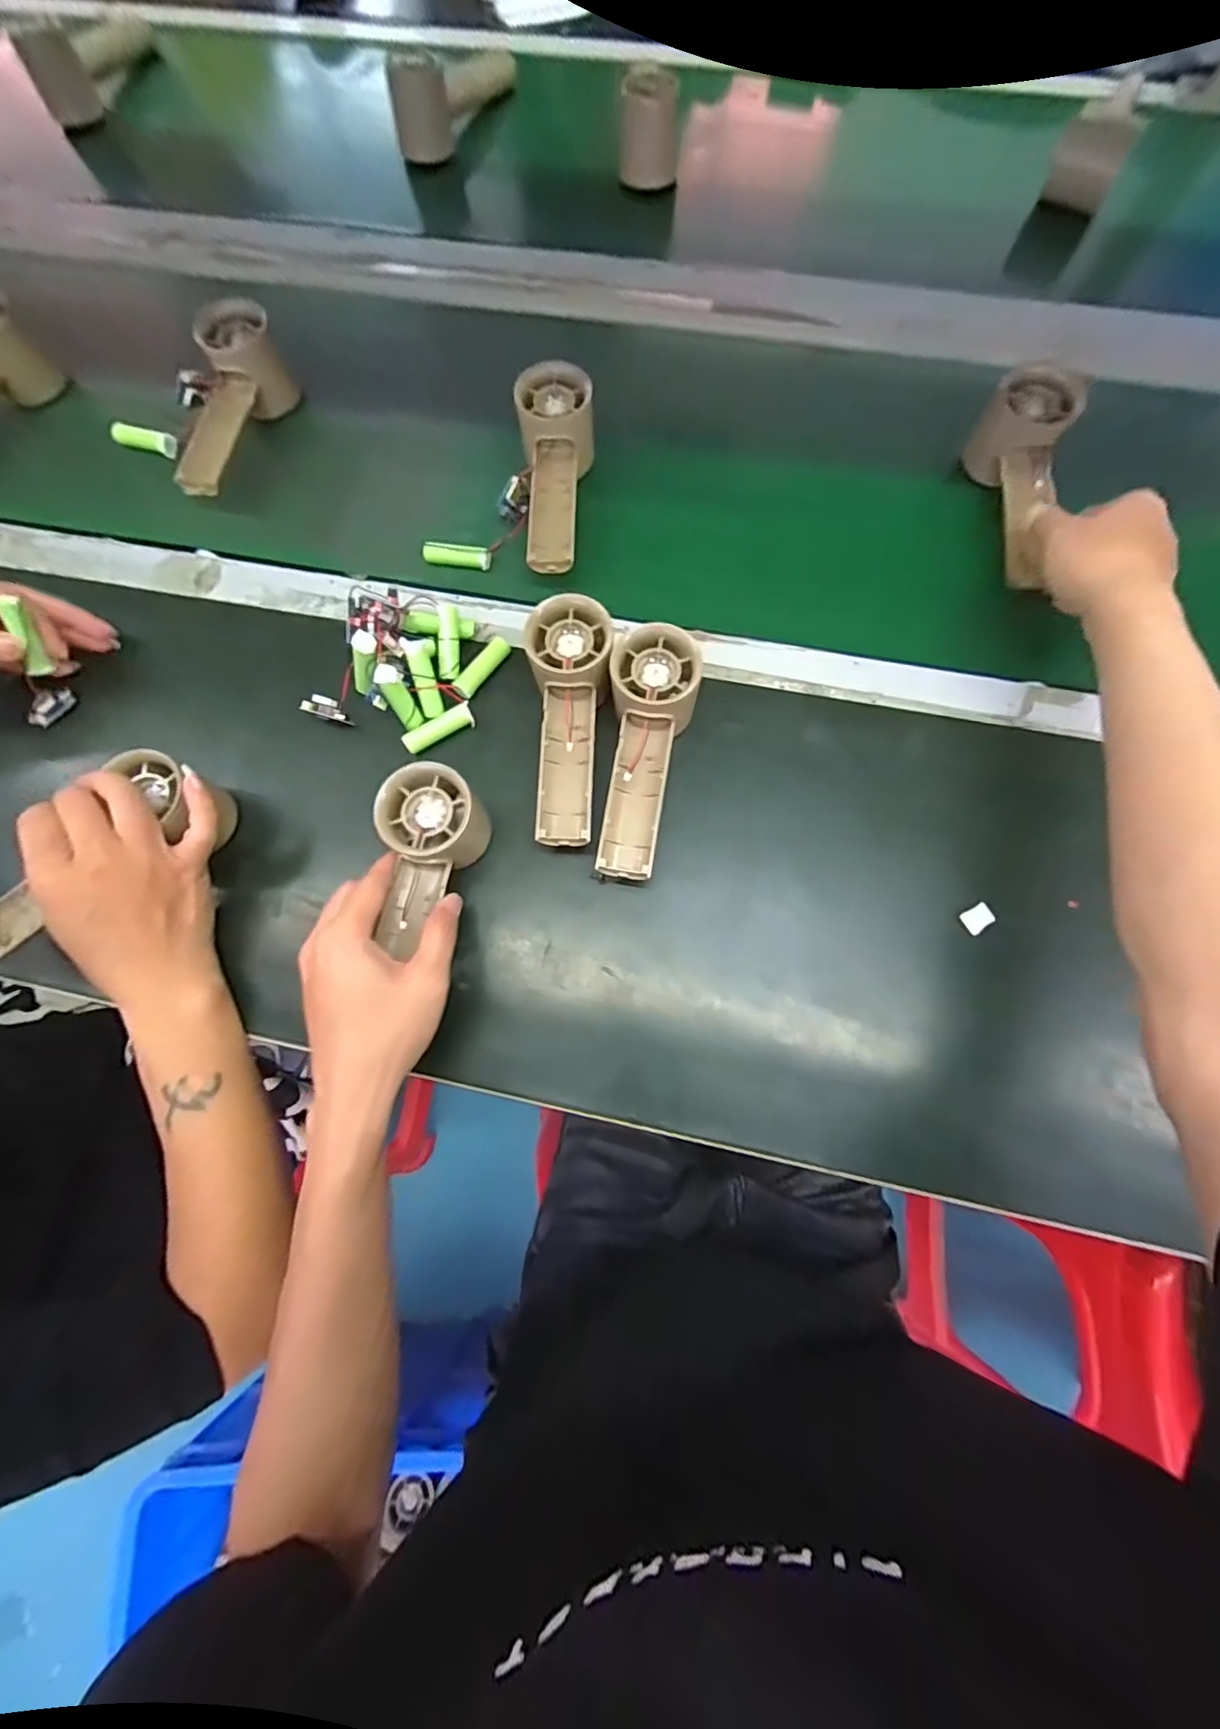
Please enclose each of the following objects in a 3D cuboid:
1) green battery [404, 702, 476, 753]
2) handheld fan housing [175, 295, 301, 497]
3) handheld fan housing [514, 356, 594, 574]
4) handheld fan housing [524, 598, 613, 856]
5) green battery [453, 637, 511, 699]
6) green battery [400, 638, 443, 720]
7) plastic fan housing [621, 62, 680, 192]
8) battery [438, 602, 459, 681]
[{"bbox_3d":[-0.120,-0.095,0.395,0.052,0.011,0.014,-30,77,-6],"label":"green battery"},{"bbox_3d":[-0.309,-0.365,0.451,0.050,0.059,0.149,13,78,5],"label":"handheld fan housing"},{"bbox_3d":[-0.039,-0.296,0.439,0.053,0.067,0.160,-2,76,1],"label":"handheld fan housing"},{"bbox_3d":[-0.025,-0.088,0.367,0.053,0.056,0.155,-1,76,1],"label":"handheld fan housing"},{"bbox_3d":[-0.092,-0.143,0.408,0.012,0.012,0.054,35,79,9],"label":"green battery"},{"bbox_3d":[-0.127,-0.127,0.386,0.014,0.052,0.015,-10,33,-1],"label":"green battery"},{"bbox_3d":[0.038,-0.701,0.528,0.056,0.059,0.063,4,77,3],"label":"plastic fan housing"},{"bbox_3d":[-0.114,-0.157,0.396,0.012,0.011,0.053,0,95,2],"label":"battery"}]

